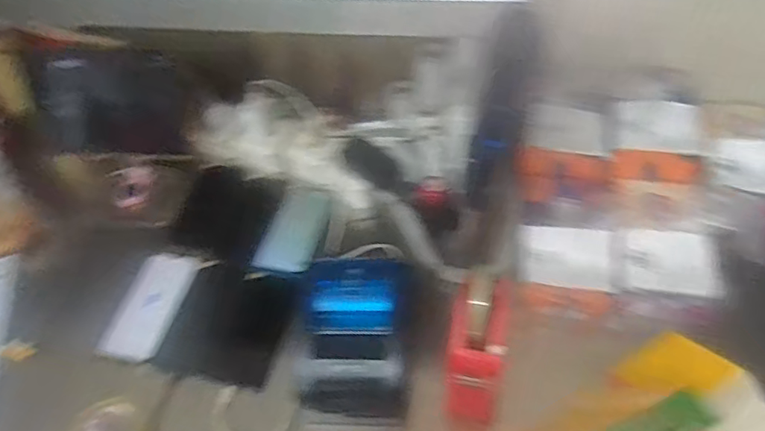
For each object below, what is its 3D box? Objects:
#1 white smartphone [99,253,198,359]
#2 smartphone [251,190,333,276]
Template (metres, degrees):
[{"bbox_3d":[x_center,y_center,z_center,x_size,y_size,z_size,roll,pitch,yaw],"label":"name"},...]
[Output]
[{"bbox_3d":[-0.321,0.120,0.773,0.081,0.010,0.167,5,51,9],"label":"white smartphone"},{"bbox_3d":[-0.128,0.020,0.819,0.087,0.011,0.152,5,51,9],"label":"smartphone"}]

